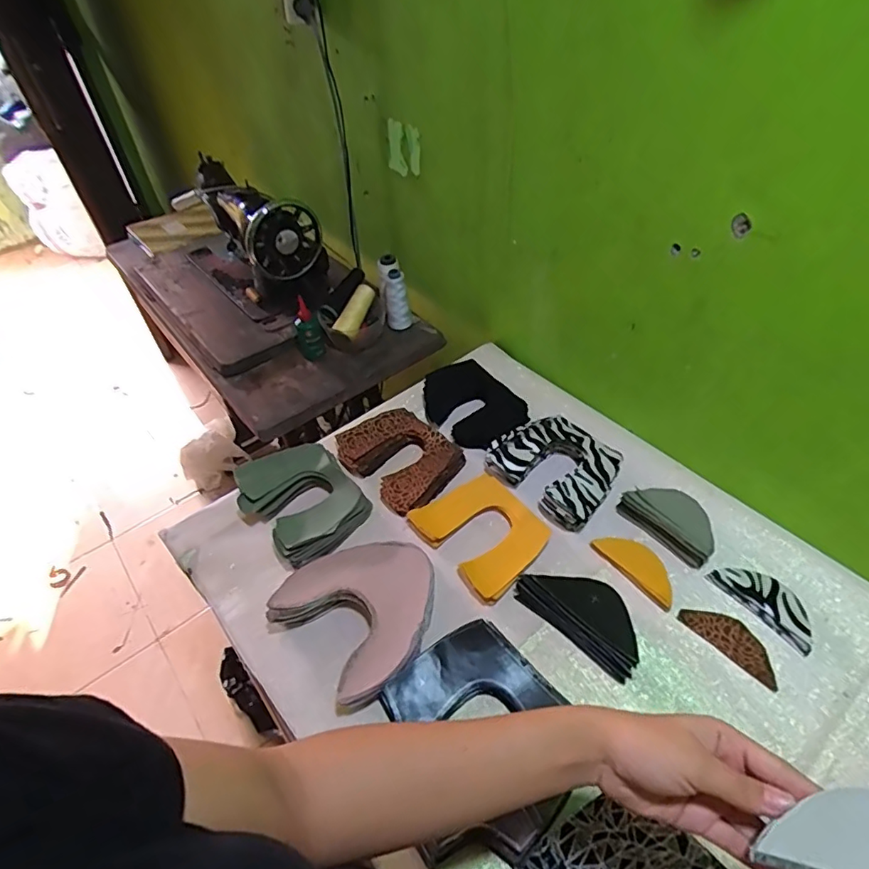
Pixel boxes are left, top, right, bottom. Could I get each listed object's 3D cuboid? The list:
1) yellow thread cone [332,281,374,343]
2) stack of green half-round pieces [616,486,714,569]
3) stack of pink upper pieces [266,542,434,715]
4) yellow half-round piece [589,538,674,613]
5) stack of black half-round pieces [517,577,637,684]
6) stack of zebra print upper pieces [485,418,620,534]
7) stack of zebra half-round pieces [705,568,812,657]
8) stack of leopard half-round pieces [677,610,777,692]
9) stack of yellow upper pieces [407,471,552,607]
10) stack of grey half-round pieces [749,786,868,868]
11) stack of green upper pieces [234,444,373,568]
[{"bbox_3d":[-0.138,-0.219,0.988,0.034,0.050,0.105,22,77,23],"label":"yellow thread cone"},{"bbox_3d":[0.301,0.103,0.684,0.070,0.032,0.116,-33,53,-25],"label":"stack of green half-round pieces"},{"bbox_3d":[-0.075,0.191,0.619,0.169,0.043,0.178,33,57,30],"label":"stack of pink upper pieces"},{"bbox_3d":[0.246,0.158,0.654,0.049,0.010,0.109,-28,51,-21],"label":"yellow half-round piece"},{"bbox_3d":[0.165,0.197,0.608,0.142,0.035,0.067,33,56,30],"label":"stack of black half-round pieces"},{"bbox_3d":[0.167,0.040,0.742,0.135,0.047,0.166,-36,54,-26],"label":"stack of zebra print upper pieces"},{"bbox_3d":[0.374,0.185,0.613,0.051,0.012,0.112,-30,52,-23],"label":"stack of zebra half-round pieces"},{"bbox_3d":[0.324,0.223,0.595,0.044,0.005,0.105,-35,54,-26],"label":"stack of leopard half-round pieces"},{"bbox_3d":[0.063,0.120,0.688,0.130,0.018,0.149,-31,52,-23],"label":"stack of yellow upper pieces"},{"bbox_3d":[0.230,0.221,0.298,0.092,0.008,0.050,8,82,8],"label":"stack of grey half-round pieces"},{"bbox_3d":[-0.173,0.089,0.731,0.137,0.052,0.171,-36,54,-27],"label":"stack of green upper pieces"}]

